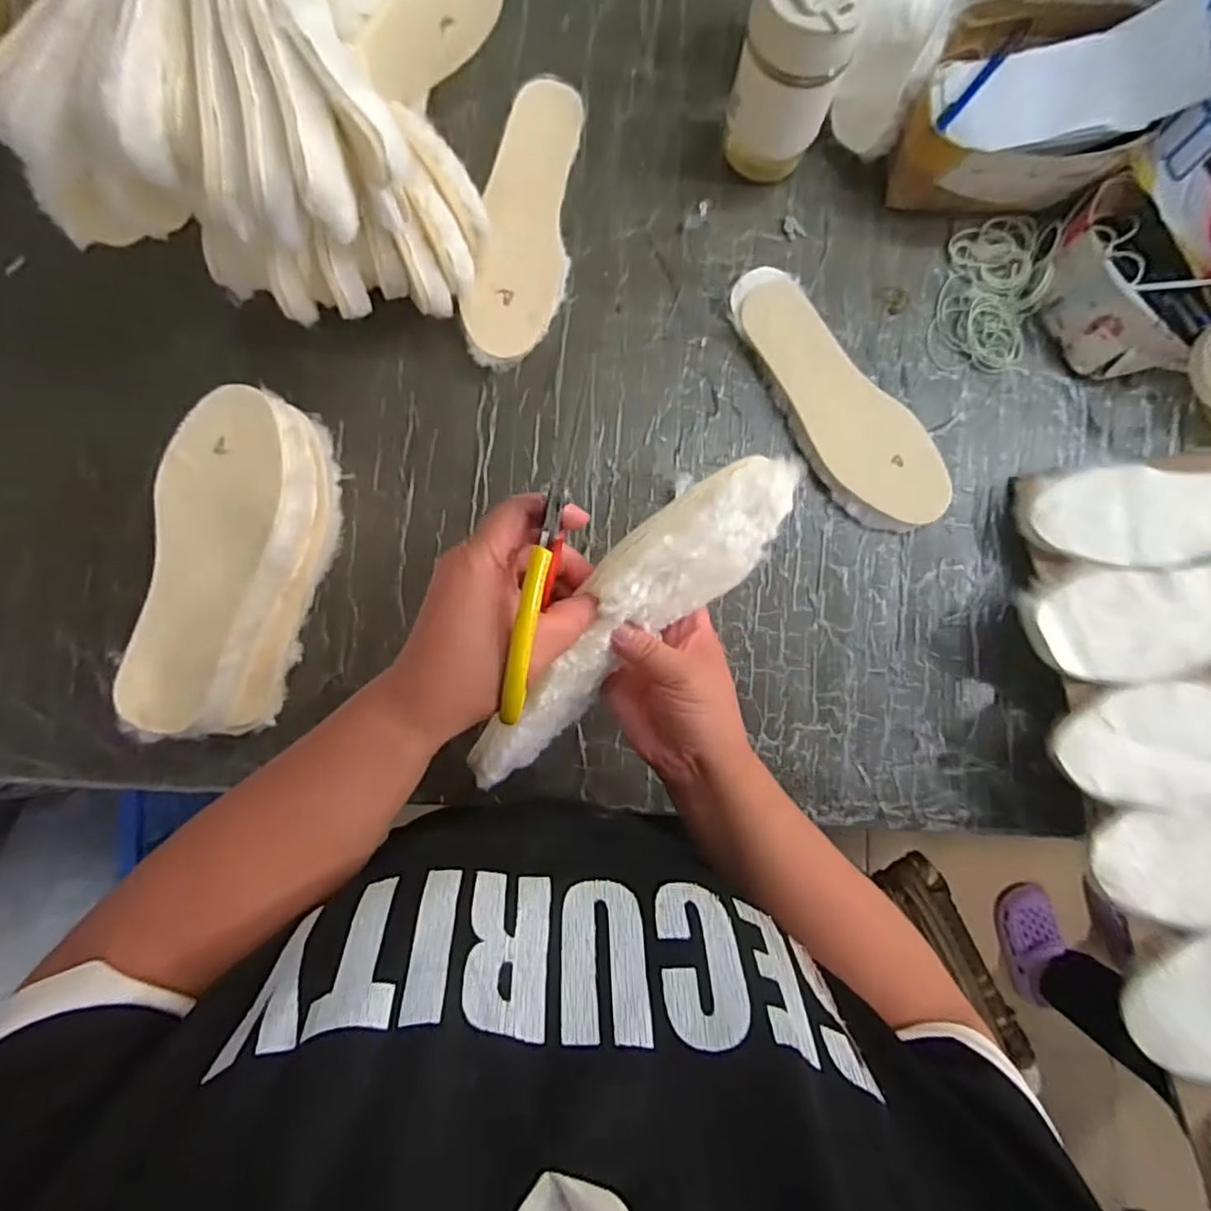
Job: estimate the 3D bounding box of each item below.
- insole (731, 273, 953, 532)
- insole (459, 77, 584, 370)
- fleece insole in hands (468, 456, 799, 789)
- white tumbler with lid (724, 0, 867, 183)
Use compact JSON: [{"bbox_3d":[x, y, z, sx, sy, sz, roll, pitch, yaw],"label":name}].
[{"bbox_3d":[0.205,-0.183,0.571,0.093,0.019,0.266,-35,89,3],"label":"insole"},{"bbox_3d":[-0.069,-0.338,0.572,0.082,0.015,0.259,13,86,-9],"label":"insole"},{"bbox_3d":[0.009,0.014,0.369,0.250,0.082,0.019,-44,50,11],"label":"fleece insole in hands"},{"bbox_3d":[0.151,-0.433,0.526,0.079,0.159,0.064,25,87,1],"label":"white tumbler with lid"}]

